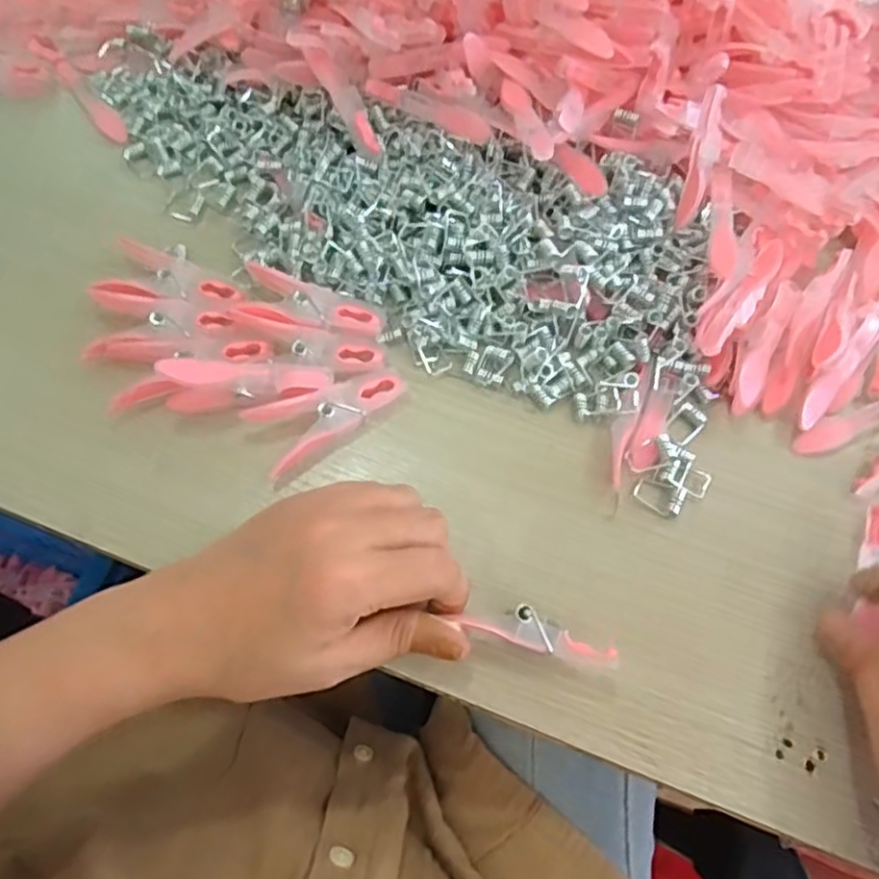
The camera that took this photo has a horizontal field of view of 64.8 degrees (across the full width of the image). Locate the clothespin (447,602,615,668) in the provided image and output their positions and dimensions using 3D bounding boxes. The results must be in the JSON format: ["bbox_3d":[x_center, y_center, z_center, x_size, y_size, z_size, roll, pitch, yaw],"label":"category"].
[{"bbox_3d":[0.040,0.077,0.276,0.063,0.007,0.015,16,66,3],"label":"clothespin"}]

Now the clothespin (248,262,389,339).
[{"bbox_3d":[-0.067,-0.072,0.357,0.080,0.011,0.020,25,65,9],"label":"clothespin"}]

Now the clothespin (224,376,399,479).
[{"bbox_3d":[-0.050,-0.010,0.329,0.075,0.008,0.019,-38,71,-19],"label":"clothespin"}]

